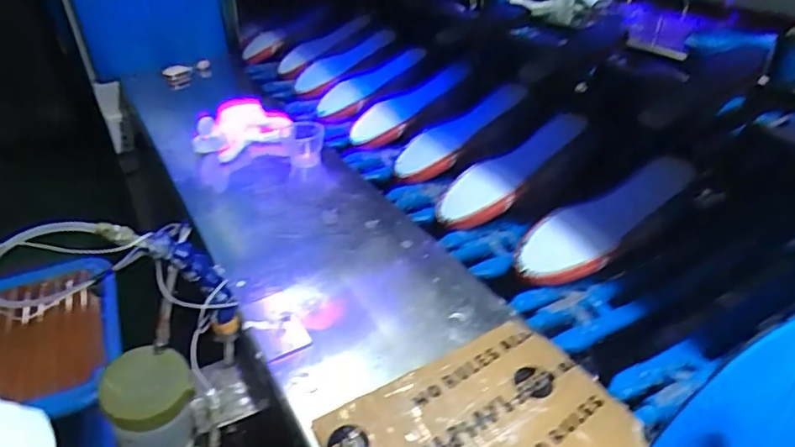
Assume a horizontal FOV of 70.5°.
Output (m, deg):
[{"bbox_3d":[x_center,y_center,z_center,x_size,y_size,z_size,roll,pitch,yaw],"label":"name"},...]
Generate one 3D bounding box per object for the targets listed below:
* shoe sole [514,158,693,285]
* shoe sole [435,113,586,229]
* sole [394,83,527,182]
[{"bbox_3d":[0.254,-0.004,0.680,0.246,0.030,0.085,-31,40,-8],"label":"shoe sole"},{"bbox_3d":[0.165,-0.072,0.786,0.250,0.038,0.091,-37,43,-11],"label":"shoe sole"},{"bbox_3d":[0.104,-0.145,0.909,0.252,0.040,0.088,-37,45,-18],"label":"sole"}]

